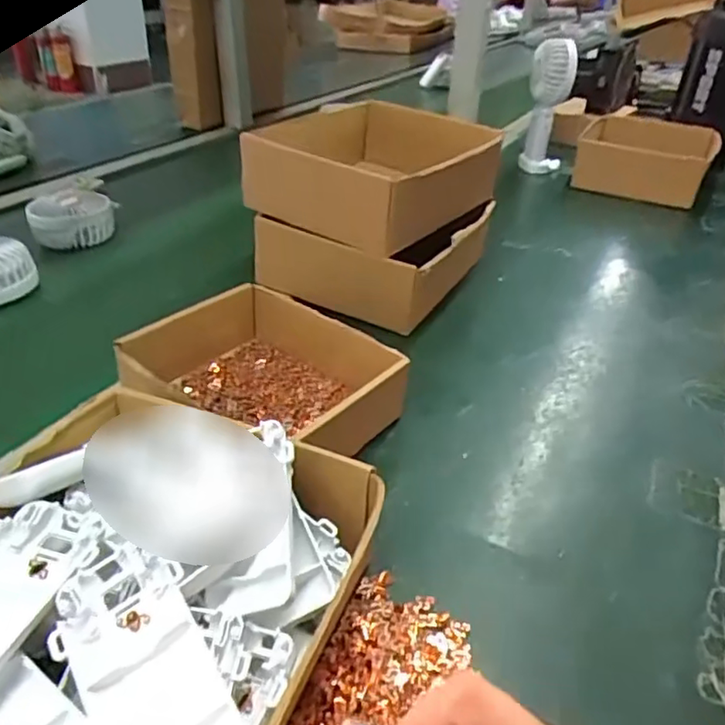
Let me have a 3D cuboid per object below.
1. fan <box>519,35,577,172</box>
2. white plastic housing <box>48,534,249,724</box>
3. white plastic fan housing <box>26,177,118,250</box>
[{"bbox_3d":[0.284,-0.379,0.962,0.070,0.207,0.066,14,36,13],"label":"fan"},{"bbox_3d":[-0.081,0.112,0.230,0.047,0.015,0.094,-33,50,-15],"label":"white plastic housing"},{"bbox_3d":[-0.332,-0.172,0.715,0.083,0.050,0.076,-4,36,-13],"label":"white plastic fan housing"}]

